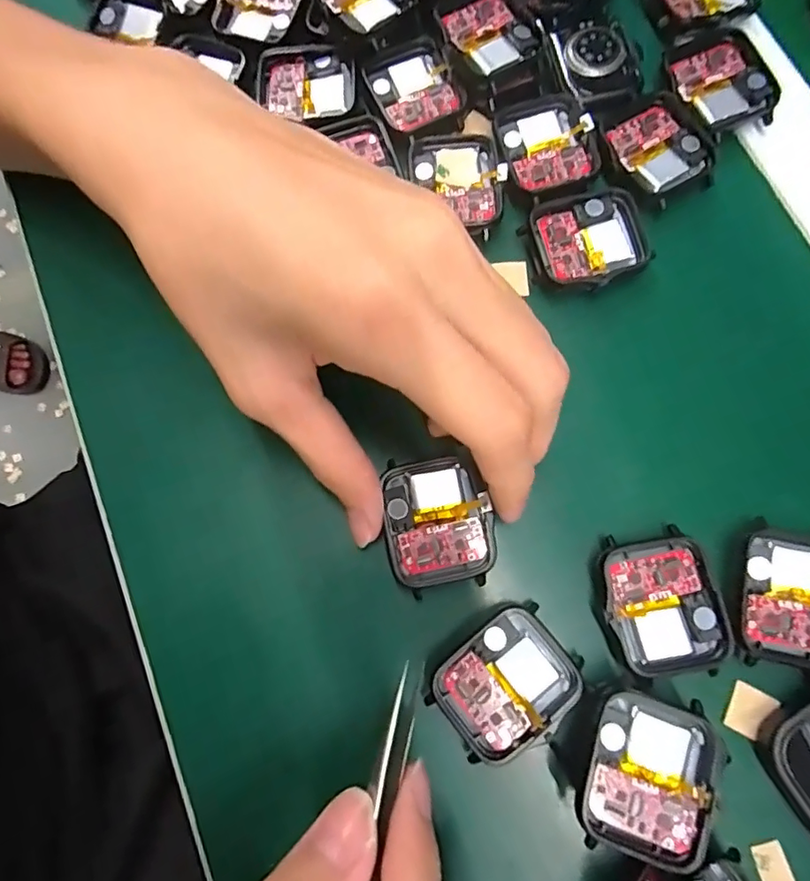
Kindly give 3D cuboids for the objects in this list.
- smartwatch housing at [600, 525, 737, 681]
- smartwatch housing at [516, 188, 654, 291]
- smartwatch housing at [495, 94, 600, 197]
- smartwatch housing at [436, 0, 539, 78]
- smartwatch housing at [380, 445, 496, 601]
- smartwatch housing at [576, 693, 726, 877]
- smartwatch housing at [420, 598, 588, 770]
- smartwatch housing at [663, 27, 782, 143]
[{"bbox_3d":[0.087,0.056,0.178,0.037,0.010,0.045,-9,78,-2],"label":"smartwatch housing"},{"bbox_3d":[0.072,-0.079,0.206,0.045,0.007,0.039,-13,78,-3],"label":"smartwatch housing"},{"bbox_3d":[0.059,-0.122,0.214,0.036,0.007,0.043,-14,78,-3],"label":"smartwatch housing"},{"bbox_3d":[0.035,-0.170,0.218,0.033,0.008,0.037,-32,79,-7],"label":"smartwatch housing"},{"bbox_3d":[0.012,0.028,0.183,0.036,0.009,0.044,-9,78,-2],"label":"smartwatch housing"},{"bbox_3d":[0.074,0.102,0.160,0.036,0.014,0.043,21,78,5],"label":"smartwatch housing"},{"bbox_3d":[0.034,0.080,0.173,0.046,0.007,0.037,-41,80,-8],"label":"smartwatch housing"},{"bbox_3d":[0.133,-0.151,0.218,0.039,0.005,0.047,-15,78,-3],"label":"smartwatch housing"}]

